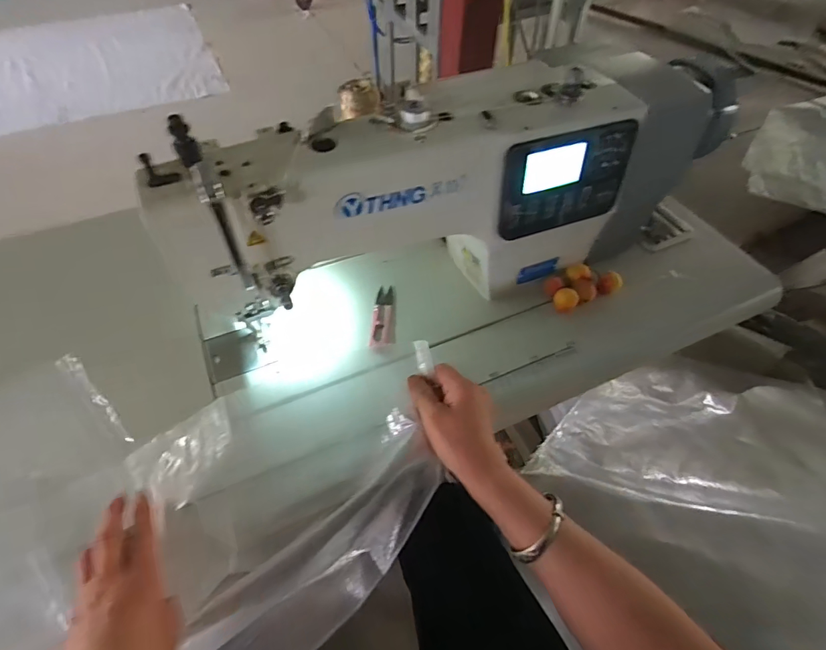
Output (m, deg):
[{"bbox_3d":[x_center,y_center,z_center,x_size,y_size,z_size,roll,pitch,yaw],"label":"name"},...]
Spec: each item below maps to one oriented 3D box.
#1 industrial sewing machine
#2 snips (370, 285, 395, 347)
[{"bbox_3d":[0.058,-0.132,0.507,0.584,0.244,0.140,-17,55,-14],"label":"industrial sewing machine"},{"bbox_3d":[-0.036,-0.012,0.571,0.027,0.006,0.095,0,53,-1],"label":"snips"}]

